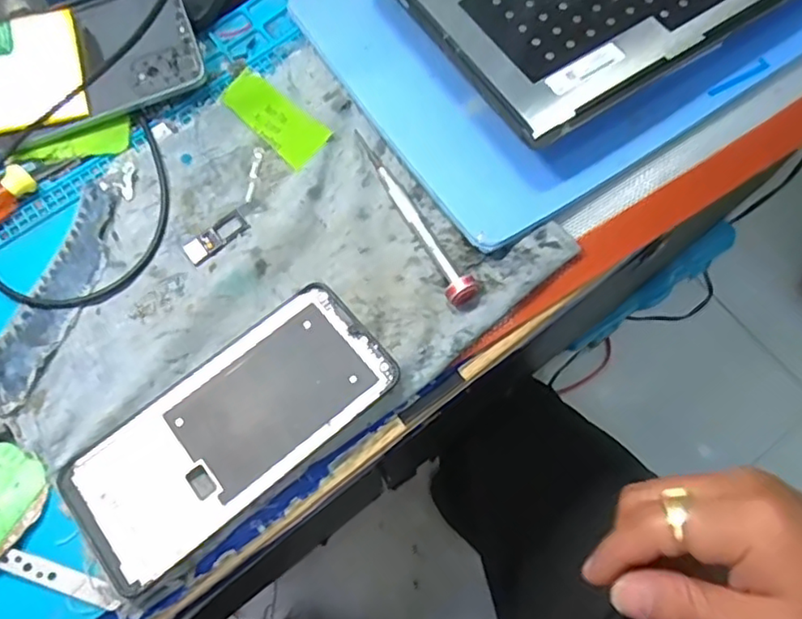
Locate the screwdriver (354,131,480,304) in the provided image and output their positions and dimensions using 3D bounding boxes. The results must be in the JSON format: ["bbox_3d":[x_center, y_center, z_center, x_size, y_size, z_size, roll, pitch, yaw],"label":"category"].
[{"bbox_3d":[0.008,-0.057,0.344,0.017,0.013,0.122,-24,71,-10],"label":"screwdriver"}]

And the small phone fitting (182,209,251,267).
[{"bbox_3d":[-0.104,-0.041,0.348,0.037,0.004,0.016,-39,74,-14],"label":"small phone fitting"}]

